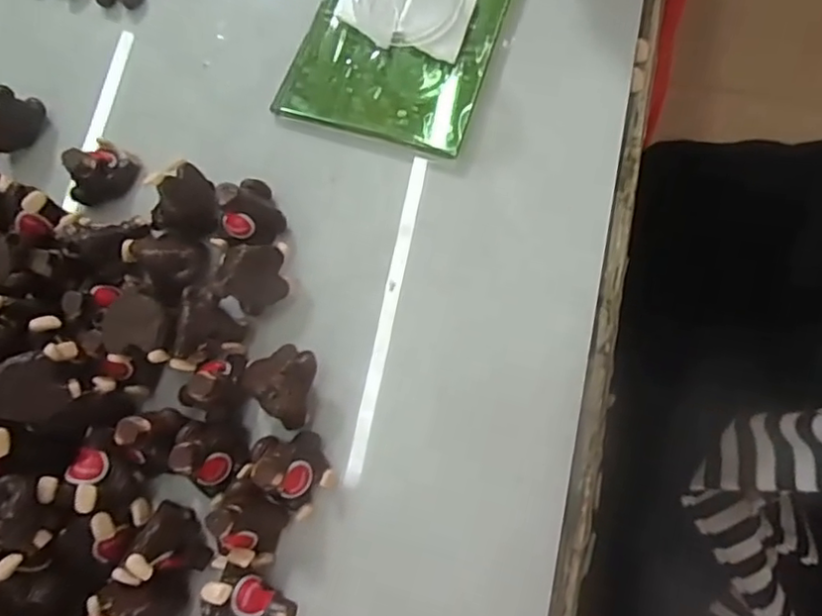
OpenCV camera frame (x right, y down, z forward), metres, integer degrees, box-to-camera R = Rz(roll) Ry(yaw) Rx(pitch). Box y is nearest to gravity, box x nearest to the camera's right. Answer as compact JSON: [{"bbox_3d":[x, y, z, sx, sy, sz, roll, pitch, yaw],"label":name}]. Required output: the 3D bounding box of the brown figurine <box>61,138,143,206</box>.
[{"bbox_3d":[-0.106,-0.047,0.211,0.016,0.023,0.024,13,80,9],"label":"brown figurine"}]

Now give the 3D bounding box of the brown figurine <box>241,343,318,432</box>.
[{"bbox_3d":[-0.037,0.022,0.185,0.020,0.021,0.024,-42,77,-3],"label":"brown figurine"}]

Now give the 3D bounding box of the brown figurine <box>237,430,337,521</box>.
[{"bbox_3d":[-0.036,0.046,0.177,0.025,0.017,0.021,34,84,12],"label":"brown figurine"}]

